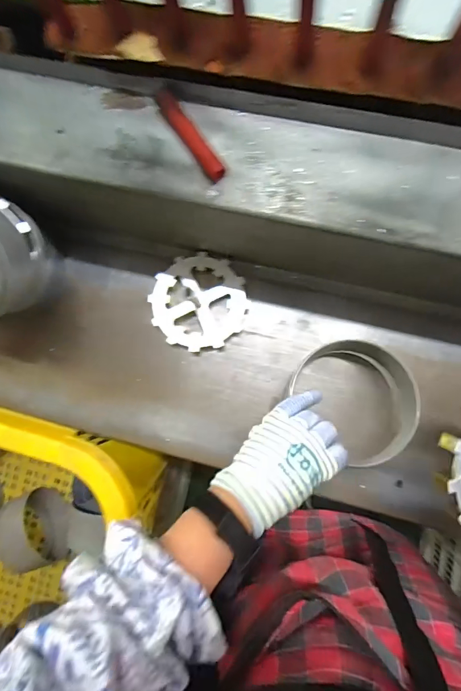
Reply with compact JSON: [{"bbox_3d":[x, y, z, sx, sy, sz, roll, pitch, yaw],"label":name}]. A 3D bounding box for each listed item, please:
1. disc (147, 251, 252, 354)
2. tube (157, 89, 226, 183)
[{"bbox_3d":[-0.040,-0.054,0.491,0.118,0.006,0.118,0,87,5],"label":"disc"},{"bbox_3d":[-0.035,-0.179,0.328,0.014,0.011,0.090,-35,85,7],"label":"tube"}]

